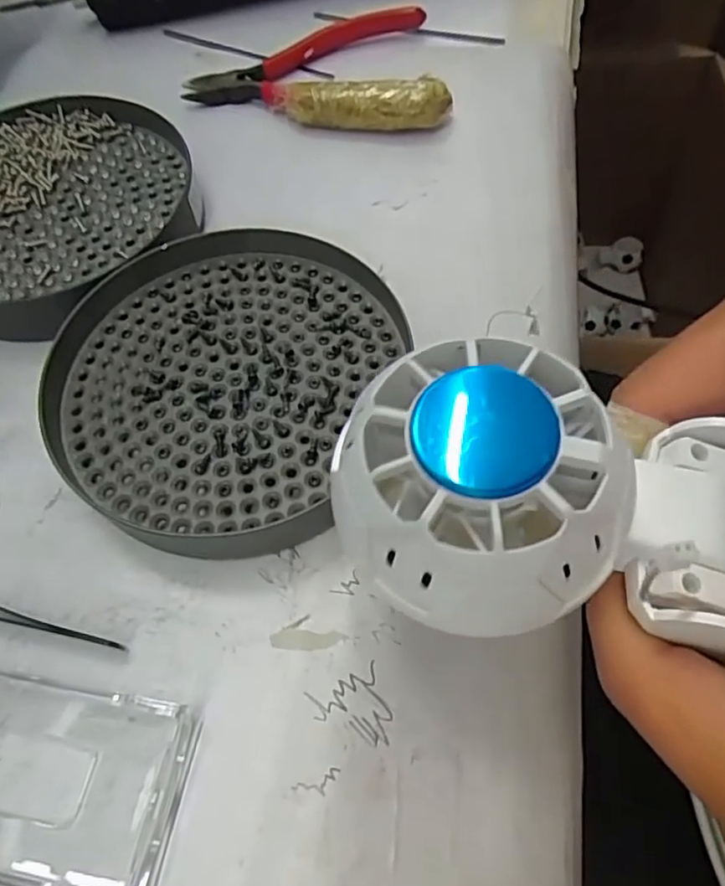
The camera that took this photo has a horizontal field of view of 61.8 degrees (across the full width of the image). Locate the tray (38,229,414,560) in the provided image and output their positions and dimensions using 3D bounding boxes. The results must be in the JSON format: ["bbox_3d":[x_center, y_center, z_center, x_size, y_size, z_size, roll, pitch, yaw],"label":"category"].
[{"bbox_3d":[-0.049,-0.023,0.198,0.106,0.017,0.112,-2,61,3],"label":"tray"}]

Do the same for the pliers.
[{"bbox_3d":[-0.022,-0.169,0.272,0.112,0.018,0.083,-8,63,-5],"label":"pliers"}]

